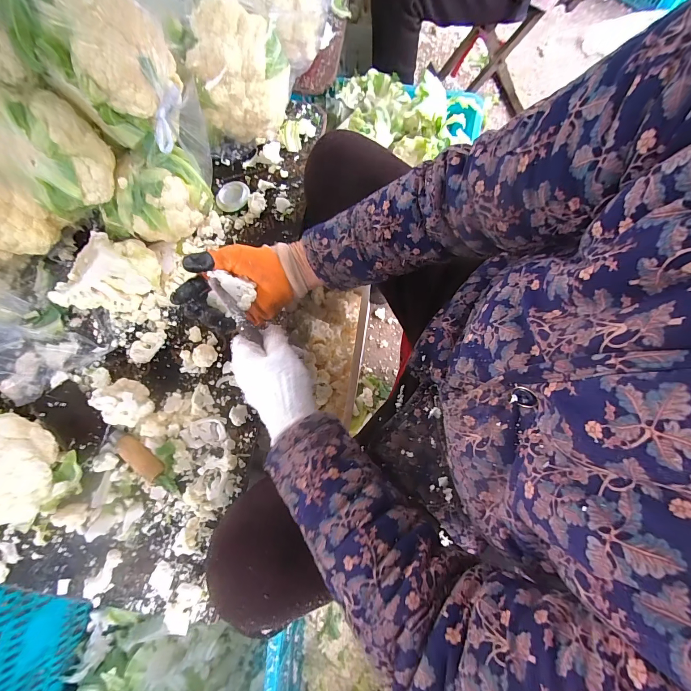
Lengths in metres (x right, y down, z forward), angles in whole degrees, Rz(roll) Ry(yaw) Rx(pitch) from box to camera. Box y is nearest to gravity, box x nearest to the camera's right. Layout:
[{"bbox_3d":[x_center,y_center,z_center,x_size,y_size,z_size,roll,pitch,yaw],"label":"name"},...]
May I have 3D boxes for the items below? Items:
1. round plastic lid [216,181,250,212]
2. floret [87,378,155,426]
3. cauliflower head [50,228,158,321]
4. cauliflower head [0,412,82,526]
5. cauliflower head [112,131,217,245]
[{"bbox_3d":[-0.204,-0.271,0.587,0.061,0.016,0.054,-40,77,-9],"label":"round plastic lid"},{"bbox_3d":[-0.325,0.085,0.470,0.059,0.056,0.068,-42,77,-10],"label":"floret"},{"bbox_3d":[-0.367,-0.110,0.507,0.130,0.091,0.113,7,74,4],"label":"cauliflower head"},{"bbox_3d":[-0.454,0.165,0.424,0.149,0.113,0.116,29,77,10],"label":"cauliflower head"},{"bbox_3d":[-0.277,-0.234,0.483,0.111,0.109,0.115,0,74,2],"label":"cauliflower head"}]

